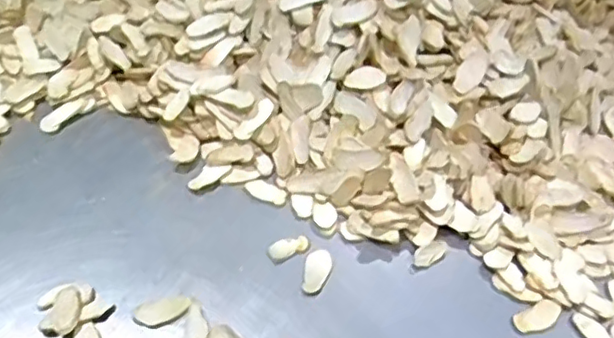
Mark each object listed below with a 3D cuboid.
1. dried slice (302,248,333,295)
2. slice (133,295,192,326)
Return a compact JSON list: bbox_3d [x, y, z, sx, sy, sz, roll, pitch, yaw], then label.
[{"bbox_3d":[0.007,0.080,0.468,0.021,0.005,0.037,19,55,10],"label":"dried slice"},{"bbox_3d":[-0.106,0.103,0.437,0.041,0.004,0.020,-11,56,-11],"label":"slice"}]

